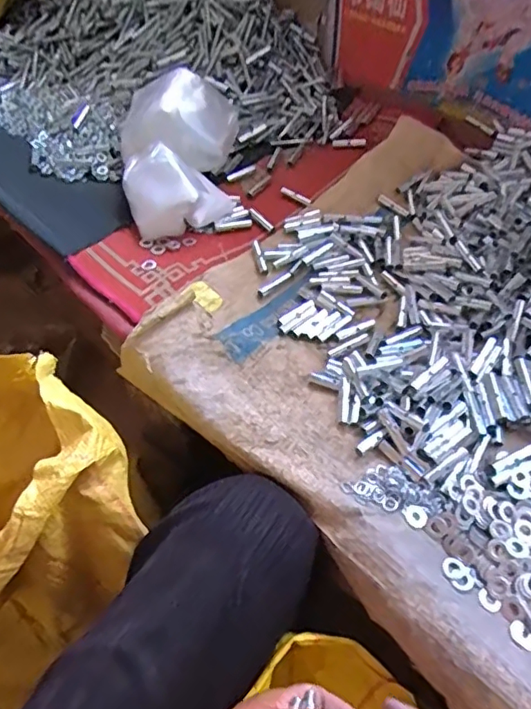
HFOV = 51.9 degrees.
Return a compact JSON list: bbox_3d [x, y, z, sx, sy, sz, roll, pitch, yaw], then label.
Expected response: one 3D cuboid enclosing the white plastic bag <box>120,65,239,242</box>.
[{"bbox_3d":[-0.100,-0.249,0.649,0.146,0.078,0.228,-8,54,-6],"label":"white plastic bag"}]

